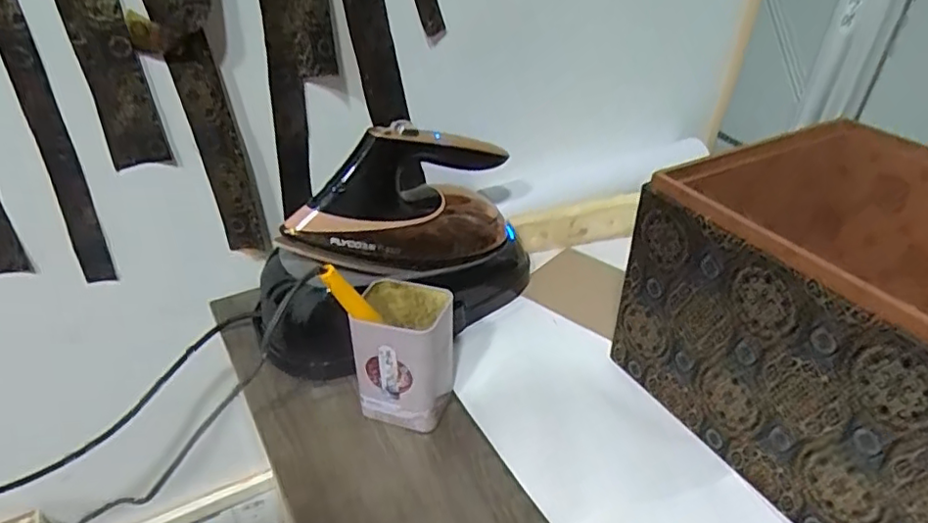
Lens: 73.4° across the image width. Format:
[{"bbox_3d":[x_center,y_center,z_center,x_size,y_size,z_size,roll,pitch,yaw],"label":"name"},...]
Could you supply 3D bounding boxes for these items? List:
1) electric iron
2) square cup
[{"bbox_3d":[-0.056,-0.019,0.601,0.291,0.198,0.101,-18,39,-24],"label":"electric iron"},{"bbox_3d":[-0.049,0.080,0.533,0.076,0.112,0.065,3,35,4],"label":"square cup"}]

